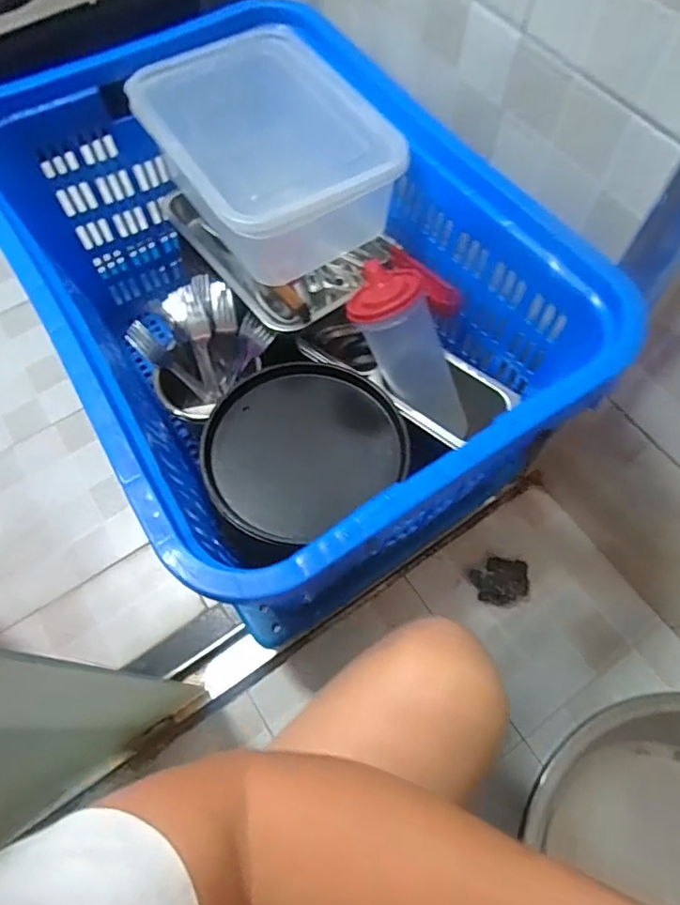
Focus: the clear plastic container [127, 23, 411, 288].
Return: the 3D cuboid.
[{"bbox_3d":[-0.097,-0.368,0.683,0.244,0.119,0.296,-31,69,-14],"label":"clear plastic container"}]

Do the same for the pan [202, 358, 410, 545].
[{"bbox_3d":[-0.047,-0.015,0.642,0.226,0.032,0.208,0,65,0],"label":"pan"}]

